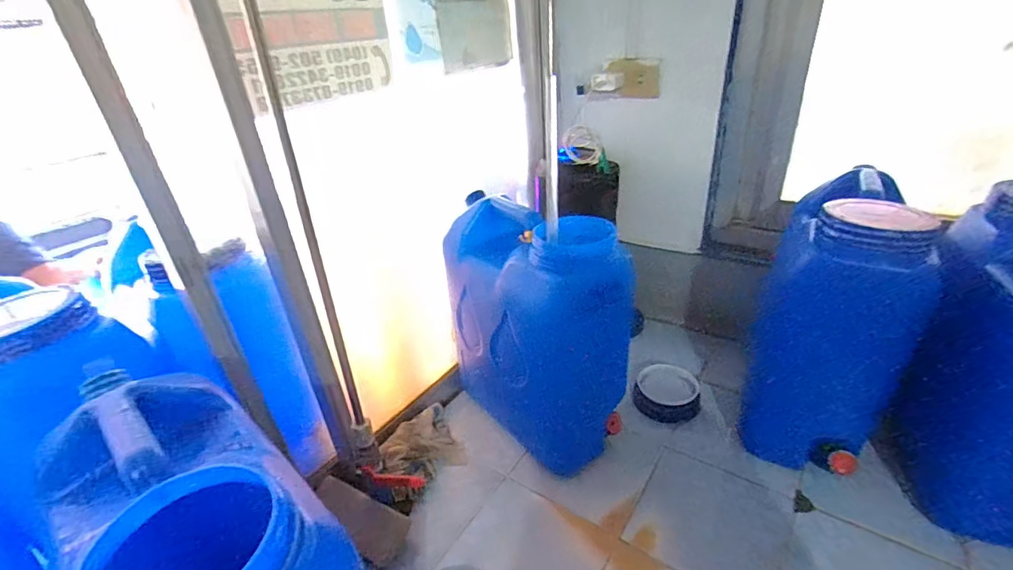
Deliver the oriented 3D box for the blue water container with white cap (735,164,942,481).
[{"bbox_3d":[0.515,0.065,0.750,0.187,0.430,0.265,14,33,29],"label":"blue water container with white cap"}]

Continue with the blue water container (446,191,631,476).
[{"bbox_3d":[0.041,0.070,0.791,0.175,0.397,0.271,-21,33,-27],"label":"blue water container"}]

